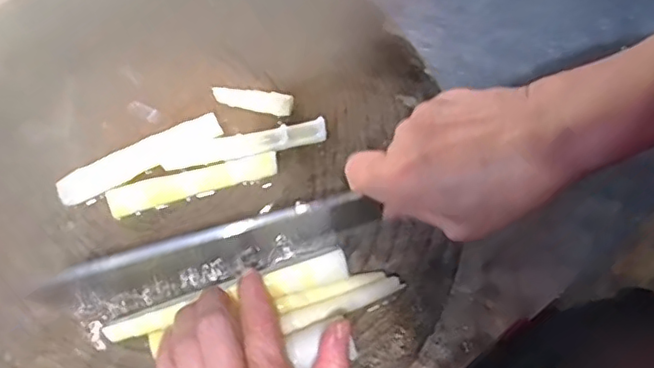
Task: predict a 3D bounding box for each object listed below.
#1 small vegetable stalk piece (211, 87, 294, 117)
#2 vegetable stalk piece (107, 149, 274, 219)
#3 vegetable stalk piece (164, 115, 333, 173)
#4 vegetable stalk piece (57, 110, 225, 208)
[{"bbox_3d":[-0.056,-0.063,0.453,0.060,0.007,0.016,11,67,2],"label":"small vegetable stalk piece"},{"bbox_3d":[-0.094,-0.002,0.429,0.118,0.007,0.020,-16,69,-9],"label":"vegetable stalk piece"},{"bbox_3d":[-0.058,-0.028,0.440,0.117,0.008,0.020,-10,68,-6],"label":"vegetable stalk piece"},{"bbox_3d":[-0.133,-0.020,0.434,0.119,0.009,0.025,-30,71,-14],"label":"vegetable stalk piece"}]

